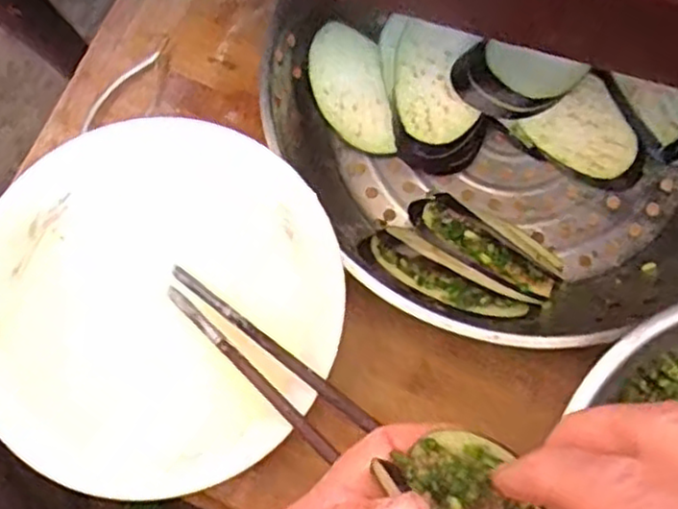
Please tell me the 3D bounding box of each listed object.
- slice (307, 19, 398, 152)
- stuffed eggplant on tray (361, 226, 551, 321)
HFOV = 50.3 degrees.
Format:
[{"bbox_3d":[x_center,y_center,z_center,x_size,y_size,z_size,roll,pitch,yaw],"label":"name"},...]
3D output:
[{"bbox_3d":[0.007,-0.103,0.452,0.044,0.007,0.083,-9,86,-7],"label":"slice"},{"bbox_3d":[0.063,0.016,0.409,0.104,0.038,0.032,28,76,9],"label":"stuffed eggplant on tray"}]

